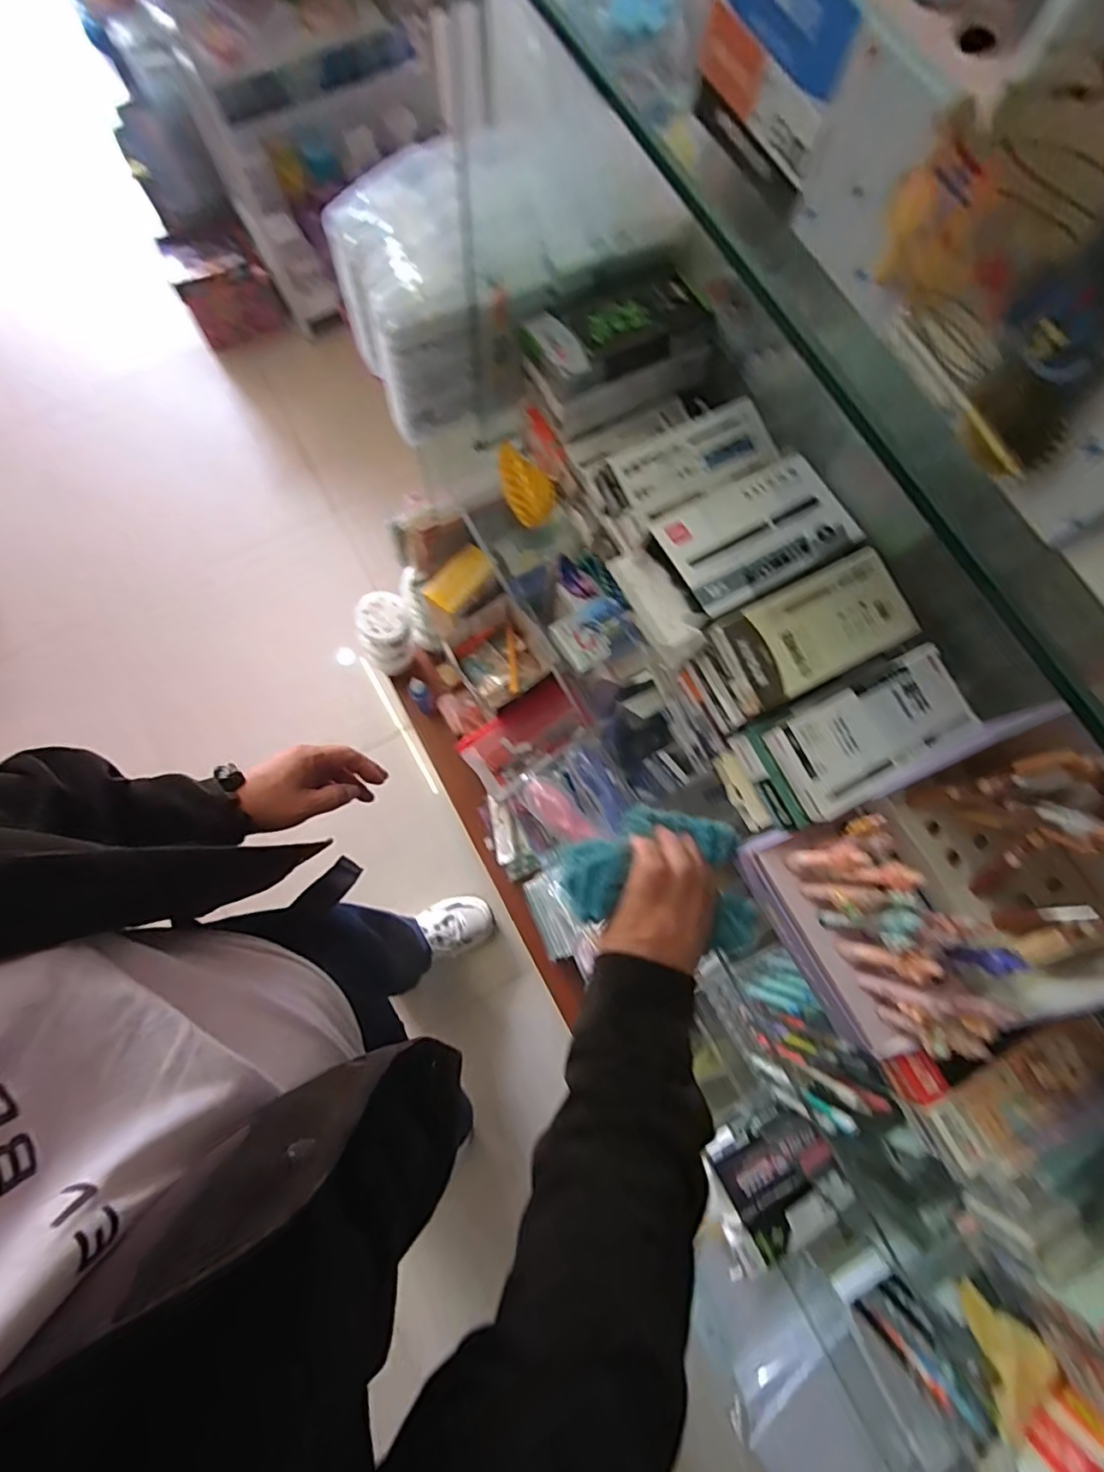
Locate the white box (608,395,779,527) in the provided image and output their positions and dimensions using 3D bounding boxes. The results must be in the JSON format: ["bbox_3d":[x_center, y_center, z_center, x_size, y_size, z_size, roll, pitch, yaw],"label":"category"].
[{"bbox_3d":[0.118,-0.223,0.469,0.137,0.015,0.062,-30,79,-8],"label":"white box"}]

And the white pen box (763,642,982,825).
[{"bbox_3d":[0.235,-0.004,0.419,0.148,0.017,0.072,-28,79,-8],"label":"white pen box"}]

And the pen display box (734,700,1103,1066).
[{"bbox_3d":[0.274,0.111,0.393,0.185,0.160,0.166,-25,79,-7],"label":"pen display box"}]

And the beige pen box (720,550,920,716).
[{"bbox_3d":[0.202,-0.082,0.436,0.140,0.014,0.075,-27,79,-8],"label":"beige pen box"}]

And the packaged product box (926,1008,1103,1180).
[{"bbox_3d":[0.358,0.256,0.431,0.167,0.022,0.050,-28,79,-8],"label":"packaged product box"}]

